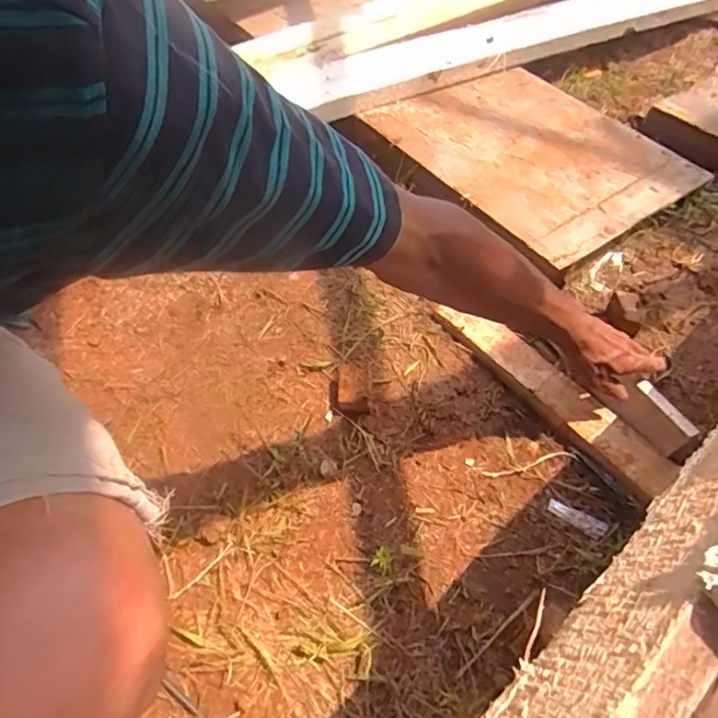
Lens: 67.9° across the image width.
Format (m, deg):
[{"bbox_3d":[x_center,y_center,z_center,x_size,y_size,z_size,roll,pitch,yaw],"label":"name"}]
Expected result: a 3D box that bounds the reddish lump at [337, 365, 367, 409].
[{"bbox_3d":[-0.009,0.036,0.678,0.035,0.031,0.054,-1,52,-1],"label":"reddish lump"}]

